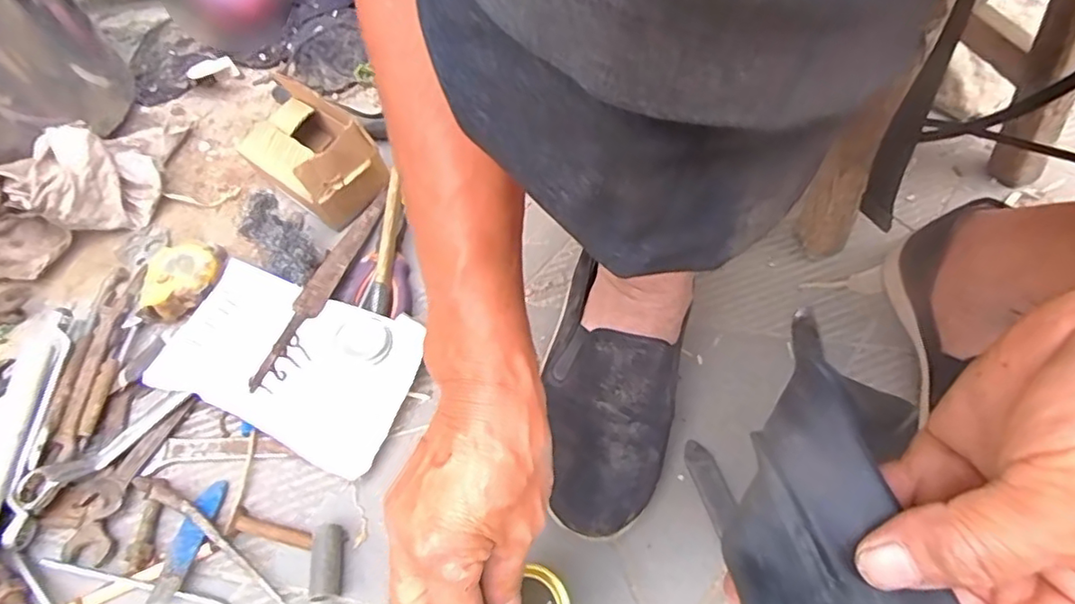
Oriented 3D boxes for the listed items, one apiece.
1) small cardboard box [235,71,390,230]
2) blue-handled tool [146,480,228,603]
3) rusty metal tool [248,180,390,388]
[{"bbox_3d":[-0.223,-0.147,0.582,0.131,0.090,0.085,36,65,24],"label":"small cardboard box"},{"bbox_3d":[-0.246,0.168,0.418,0.022,0.013,0.087,6,56,7],"label":"blue-handled tool"},{"bbox_3d":[-0.182,-0.022,0.518,0.021,0.007,0.236,28,49,-12],"label":"rusty metal tool"}]

